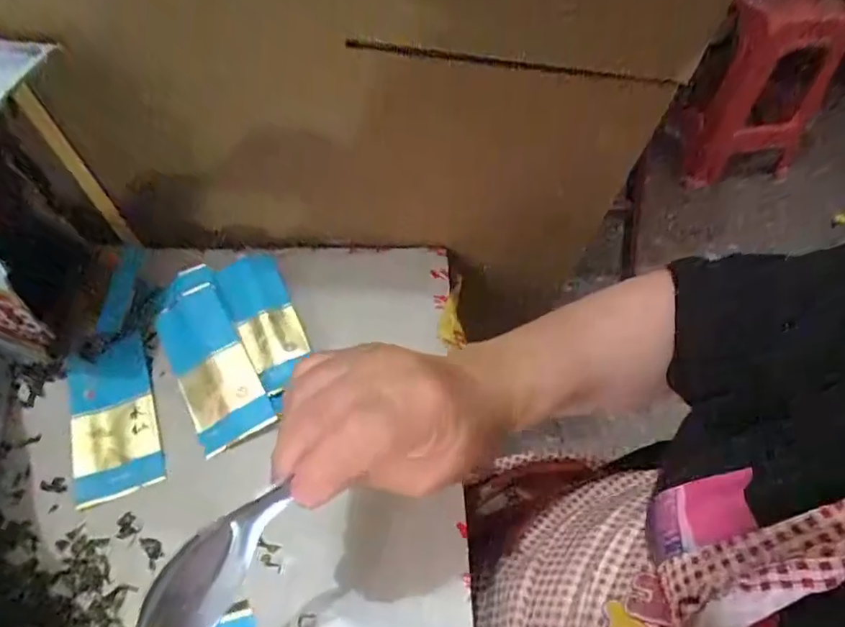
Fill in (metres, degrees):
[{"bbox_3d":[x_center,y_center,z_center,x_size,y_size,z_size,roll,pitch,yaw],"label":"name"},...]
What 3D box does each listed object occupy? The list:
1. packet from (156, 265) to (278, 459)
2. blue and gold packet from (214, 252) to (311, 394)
[{"bbox_3d":[-0.163,0.031,0.412,0.053,0.015,0.153,-31,65,-9],"label":"packet"},{"bbox_3d":[-0.126,0.001,0.435,0.047,0.023,0.129,-21,54,-17],"label":"blue and gold packet"}]

